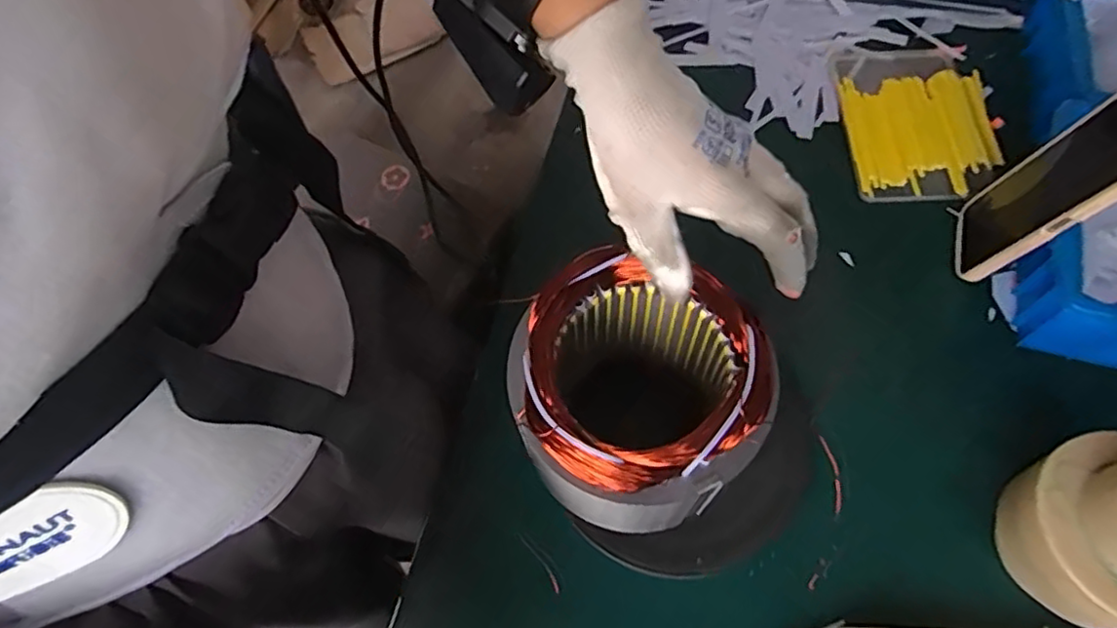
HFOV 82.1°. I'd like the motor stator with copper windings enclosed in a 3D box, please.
[{"bbox_3d":[0.045,0.058,0.405,0.143,0.148,0.145,-1,62,2],"label":"motor stator with copper windings"}]

